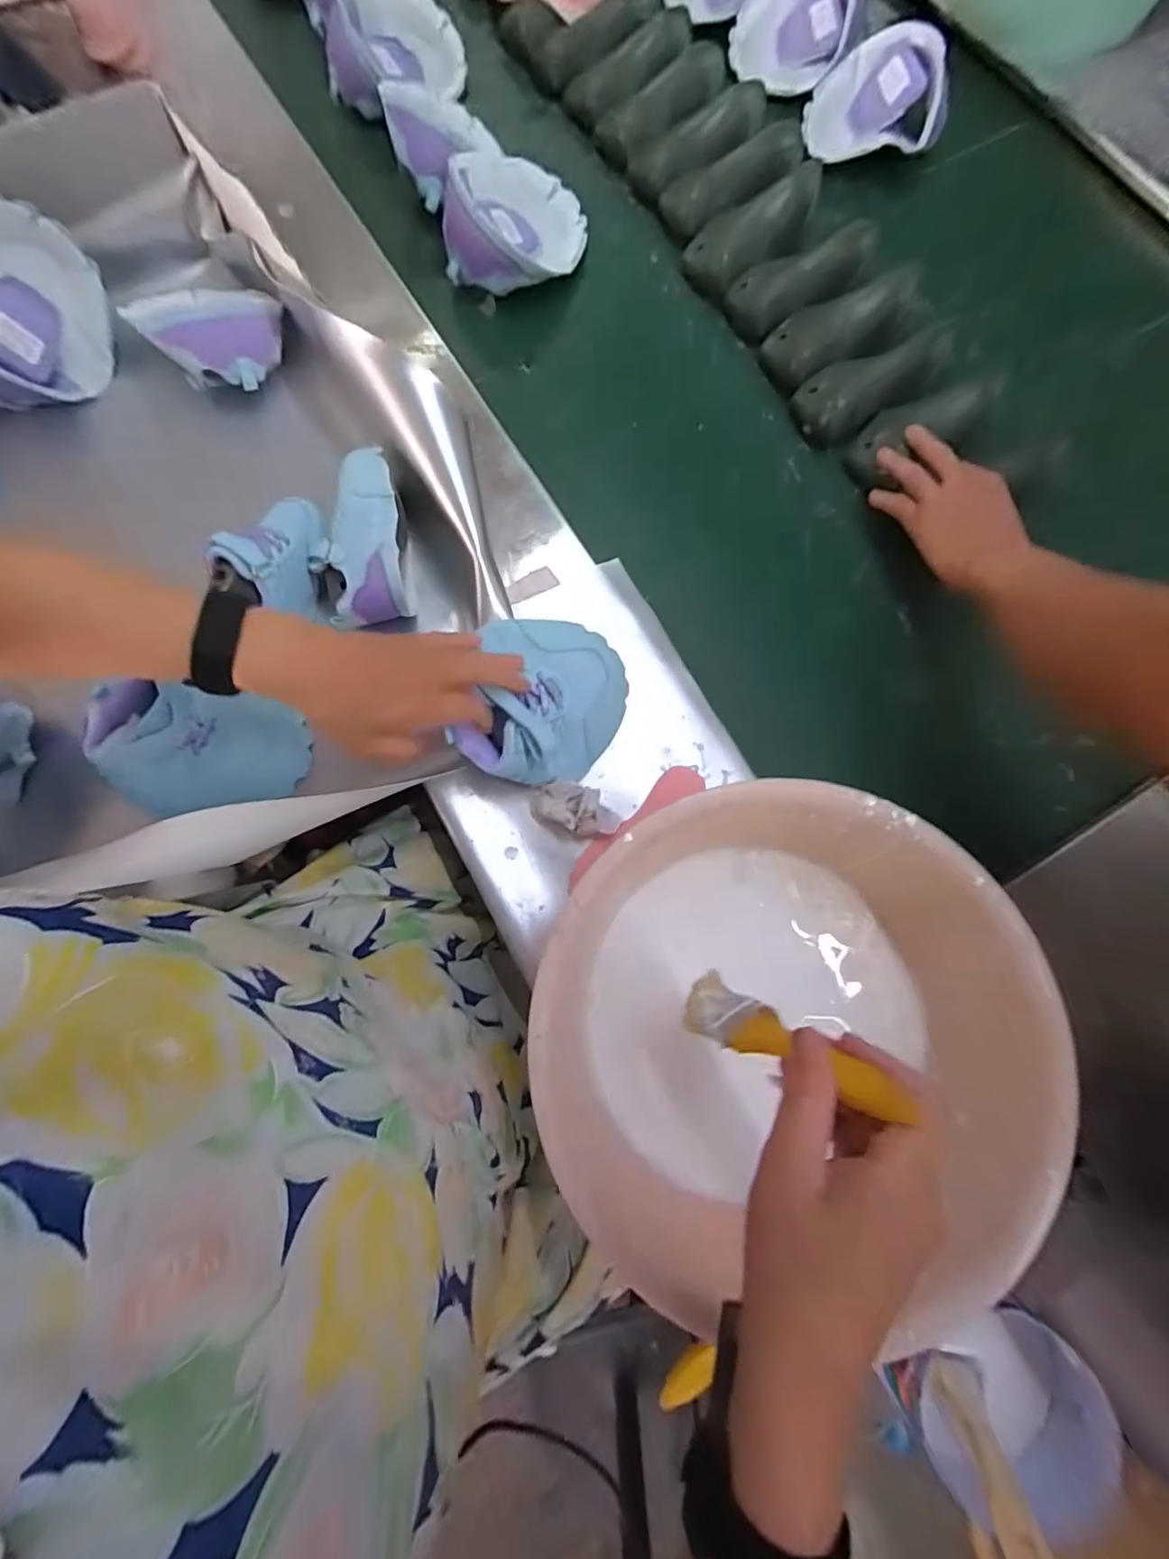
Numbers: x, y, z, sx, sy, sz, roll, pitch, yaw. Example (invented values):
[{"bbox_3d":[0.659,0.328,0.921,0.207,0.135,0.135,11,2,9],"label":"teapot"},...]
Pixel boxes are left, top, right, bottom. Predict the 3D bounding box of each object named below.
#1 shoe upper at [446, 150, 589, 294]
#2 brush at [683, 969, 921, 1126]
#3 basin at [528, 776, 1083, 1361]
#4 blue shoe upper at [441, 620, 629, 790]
[{"bbox_3d":[-0.074,-0.613,0.631,0.147,0.062,0.157,4,80,0],"label":"shoe upper"},{"bbox_3d":[0.105,0.142,0.311,0.022,0.146,0.033,24,79,-22],"label":"brush"},{"bbox_3d":[0.121,0.146,0.377,0.295,0.122,0.278,0,80,0],"label":"basin"},{"bbox_3d":[-0.031,-0.067,0.481,0.123,0.066,0.144,13,79,3],"label":"blue shoe upper"}]

